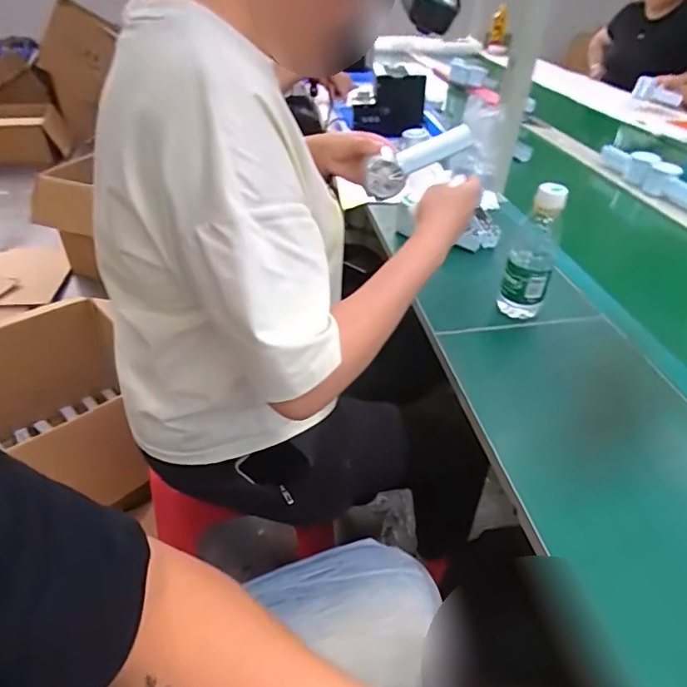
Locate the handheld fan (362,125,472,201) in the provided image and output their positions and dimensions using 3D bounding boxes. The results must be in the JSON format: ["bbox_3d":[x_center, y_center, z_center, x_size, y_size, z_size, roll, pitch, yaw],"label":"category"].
[{"bbox_3d":[0.104,-0.254,0.695,0.155,0.058,0.027,-27,38,11],"label":"handheld fan"}]

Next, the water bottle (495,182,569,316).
[{"bbox_3d":[0.251,-0.112,0.663,0.056,0.204,0.068,16,40,16],"label":"water bottle"}]

